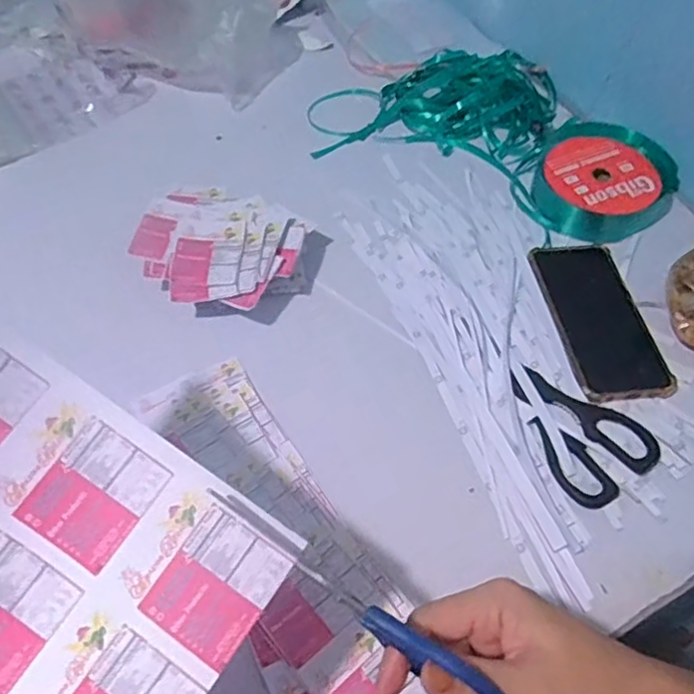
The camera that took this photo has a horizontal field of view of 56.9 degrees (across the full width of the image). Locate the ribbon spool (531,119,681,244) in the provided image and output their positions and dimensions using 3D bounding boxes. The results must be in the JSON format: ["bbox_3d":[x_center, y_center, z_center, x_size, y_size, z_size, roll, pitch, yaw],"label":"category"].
[{"bbox_3d":[0.263,-0.171,0.651,0.135,0.046,0.123,0,56,0],"label":"ribbon spool"}]

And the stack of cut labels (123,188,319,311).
[{"bbox_3d":[-0.118,-0.095,0.601,0.153,0.045,0.150,8,56,6],"label":"stack of cut labels"}]

